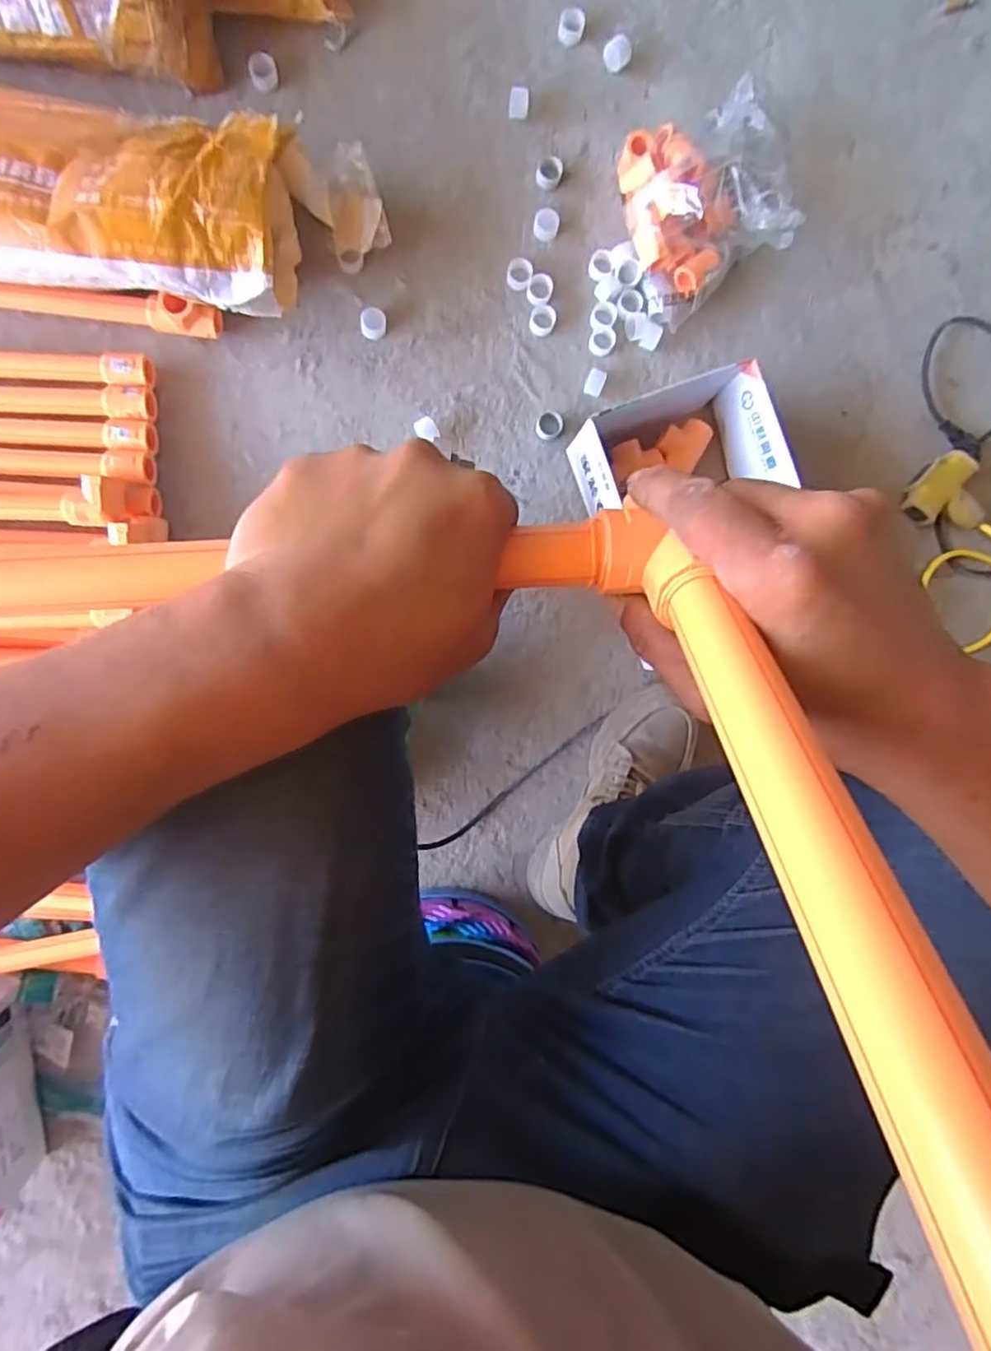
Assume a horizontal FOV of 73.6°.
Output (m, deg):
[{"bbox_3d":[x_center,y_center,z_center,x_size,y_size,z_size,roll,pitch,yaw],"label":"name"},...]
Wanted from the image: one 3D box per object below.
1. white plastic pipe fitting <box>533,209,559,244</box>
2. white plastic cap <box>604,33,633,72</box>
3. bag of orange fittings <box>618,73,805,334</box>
[{"bbox_3d":[0.058,-0.513,0.754,0.028,0.013,0.031,7,89,-6],"label":"white plastic pipe fitting"},{"bbox_3d":[0.139,-0.710,0.755,0.030,0.023,0.030,0,89,-6],"label":"white plastic cap"},{"bbox_3d":[0.229,-0.526,0.726,0.167,0.103,0.228,-10,92,-7],"label":"bag of orange fittings"}]

